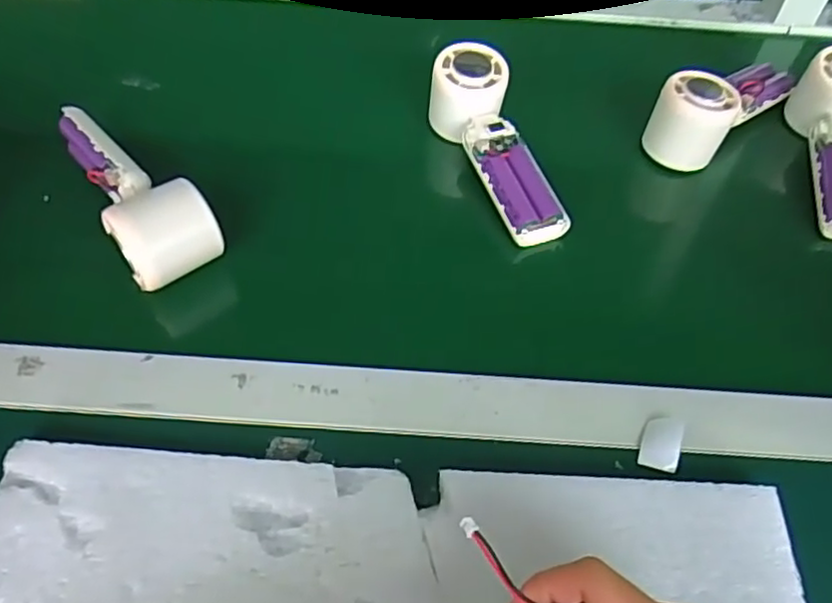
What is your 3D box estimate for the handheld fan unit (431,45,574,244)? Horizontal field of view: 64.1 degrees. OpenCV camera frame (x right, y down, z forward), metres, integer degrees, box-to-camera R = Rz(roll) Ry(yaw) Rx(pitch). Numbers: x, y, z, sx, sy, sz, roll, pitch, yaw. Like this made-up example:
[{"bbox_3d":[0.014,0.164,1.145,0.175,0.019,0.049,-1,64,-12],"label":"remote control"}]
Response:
[{"bbox_3d":[0.057,-0.117,0.481,0.053,0.047,0.157,-14,56,-13],"label":"handheld fan unit"}]

